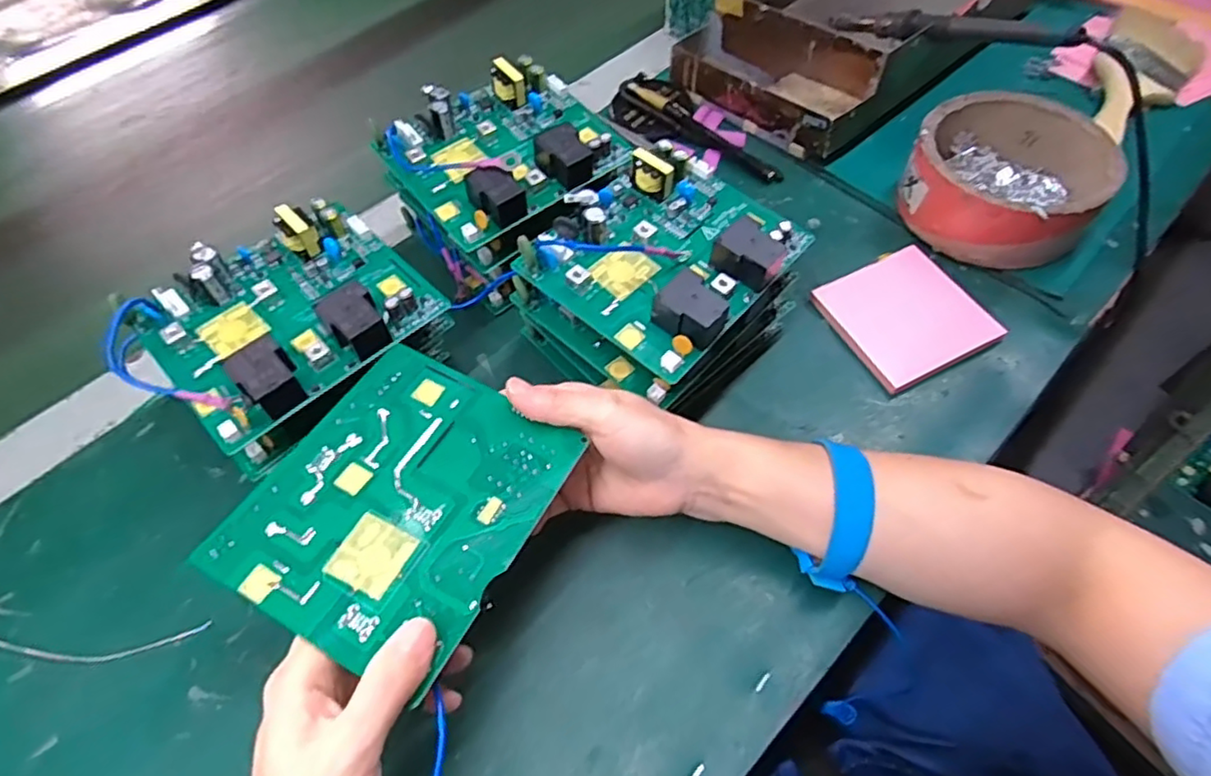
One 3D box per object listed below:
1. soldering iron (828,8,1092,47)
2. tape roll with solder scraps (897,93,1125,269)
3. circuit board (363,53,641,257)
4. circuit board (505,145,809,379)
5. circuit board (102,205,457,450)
[{"bbox_3d":[0.243,-0.265,0.467,0.029,0.019,0.207,-32,41,-15],"label":"soldering iron"},{"bbox_3d":[0.274,-0.146,0.441,0.117,0.054,0.121,25,63,18],"label":"tape roll with solder scraps"},{"bbox_3d":[-0.063,-0.155,0.399,0.130,0.031,0.107,-39,64,-19],"label":"circuit board"},{"bbox_3d":[0.036,-0.079,0.344,0.106,0.029,0.129,38,67,23],"label":"circuit board"},{"bbox_3d":[-0.172,-0.041,0.333,0.139,0.029,0.104,-41,64,-20],"label":"circuit board"}]

